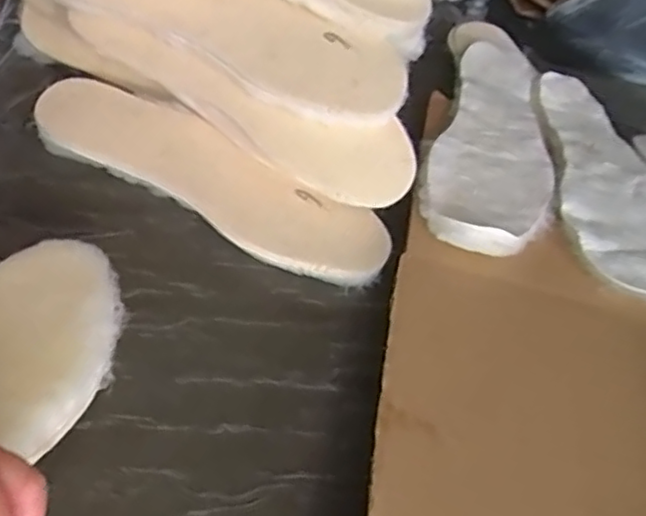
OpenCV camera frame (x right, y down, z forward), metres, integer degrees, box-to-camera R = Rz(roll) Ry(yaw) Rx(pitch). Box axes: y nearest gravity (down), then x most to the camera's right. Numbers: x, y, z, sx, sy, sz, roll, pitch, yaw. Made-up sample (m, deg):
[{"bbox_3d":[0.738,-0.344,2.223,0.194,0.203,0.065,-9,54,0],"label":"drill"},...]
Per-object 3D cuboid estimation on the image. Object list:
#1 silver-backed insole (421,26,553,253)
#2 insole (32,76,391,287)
[{"bbox_3d":[0.145,-0.116,0.566,0.095,0.018,0.322,15,45,4],"label":"silver-backed insole"},{"bbox_3d":[-0.082,-0.058,0.488,0.272,0.019,0.071,29,58,6],"label":"insole"}]

